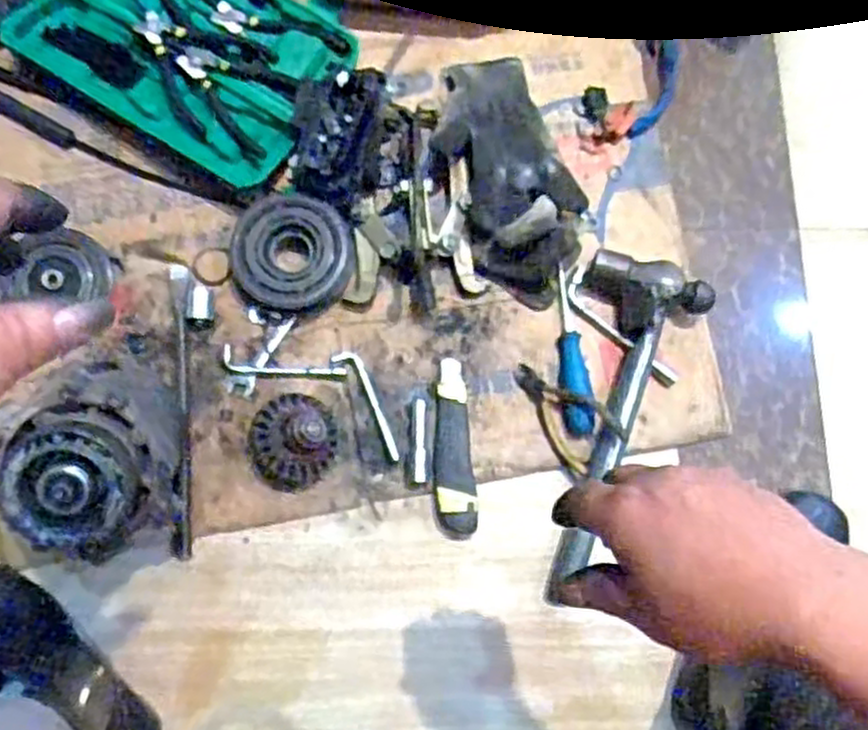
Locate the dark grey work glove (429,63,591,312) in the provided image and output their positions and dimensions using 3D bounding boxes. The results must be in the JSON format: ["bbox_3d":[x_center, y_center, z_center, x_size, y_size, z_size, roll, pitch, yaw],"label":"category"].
[{"bbox_3d":[0.076,-0.189,0.771,0.128,0.050,0.259,-21,82,-6],"label":"dark grey work glove"}]

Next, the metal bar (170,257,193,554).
[{"bbox_3d":[-0.236,0.040,0.734,0.017,0.010,0.272,-3,81,-3],"label":"metal bar"}]

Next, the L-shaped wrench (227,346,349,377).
[{"bbox_3d":[-0.142,0.003,0.747,0.115,0.006,0.022,11,80,-1],"label":"L-shaped wrench"}]

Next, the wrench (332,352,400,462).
[{"bbox_3d":[-0.058,0.036,0.743,0.021,0.005,0.113,-29,83,-7],"label":"wrench"}]

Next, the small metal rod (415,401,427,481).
[{"bbox_3d":[-0.012,0.071,0.738,0.010,0.006,0.076,1,81,-2],"label":"small metal rod"}]

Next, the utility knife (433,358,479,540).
[{"bbox_3d":[0.018,0.077,0.739,0.038,0.012,0.164,-3,81,-3],"label":"utility knife"}]

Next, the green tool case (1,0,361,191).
[{"bbox_3d":[-0.248,-0.322,0.788,0.292,0.029,0.204,31,81,3],"label":"green tool case"}]

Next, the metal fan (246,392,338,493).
[{"bbox_3d":[-0.125,0.069,0.708,0.069,0.063,0.085,6,80,-2],"label":"metal fan"}]

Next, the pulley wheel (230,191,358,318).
[{"bbox_3d":[-0.134,-0.104,0.747,0.112,0.044,0.105,0,81,-3],"label":"pulley wheel"}]

